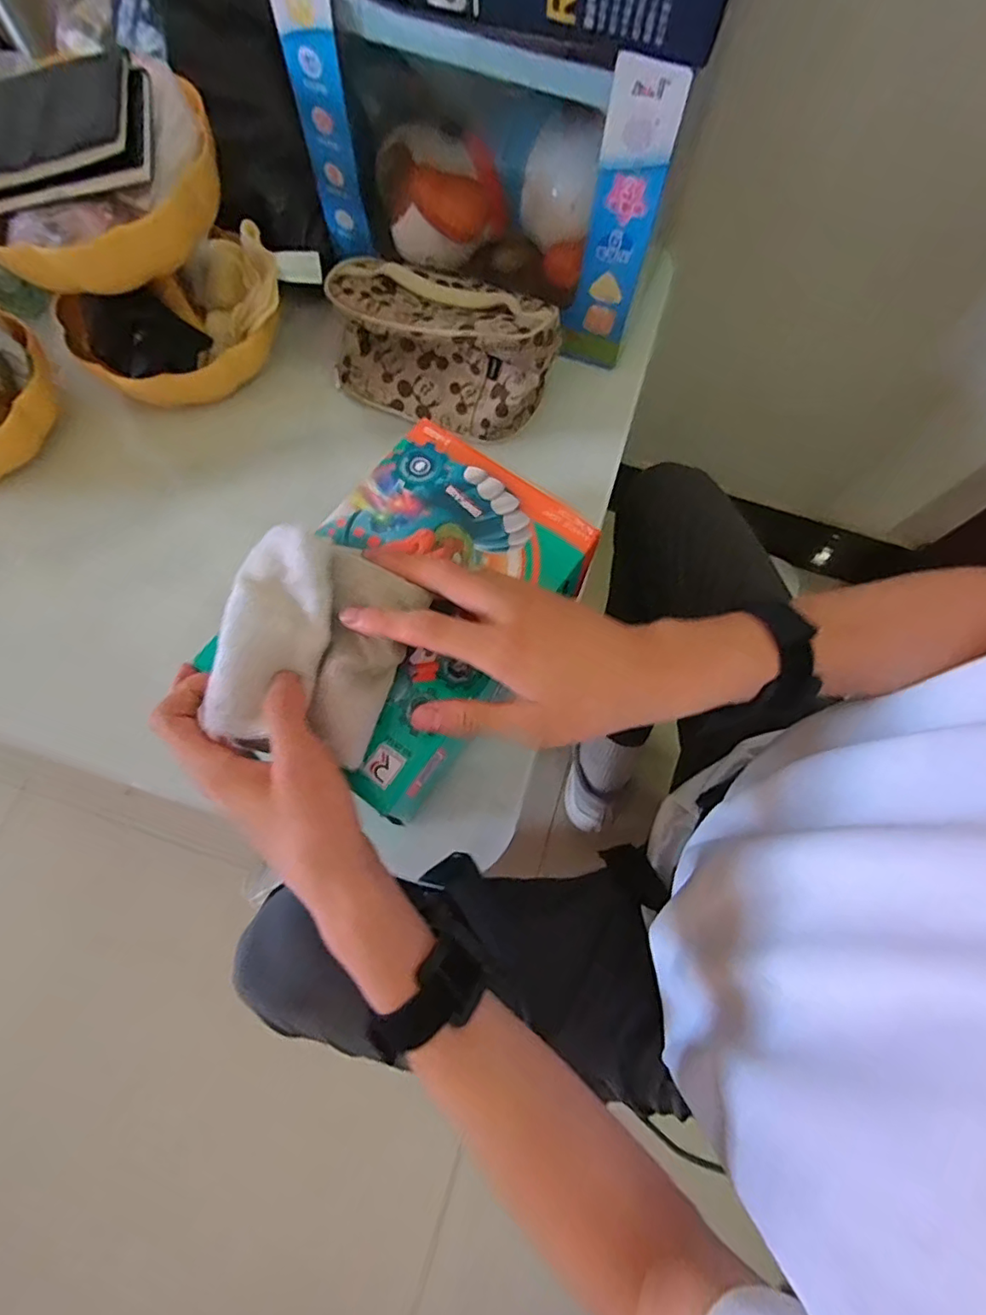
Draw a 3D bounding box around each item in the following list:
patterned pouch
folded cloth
[{"bbox_3d":[-0.041,-0.281,0.502,0.195,0.092,0.115,25,73,6],"label":"patterned pouch"},{"bbox_3d":[-0.096,-0.006,0.299,0.094,0.015,0.110,25,77,-10],"label":"folded cloth"}]

